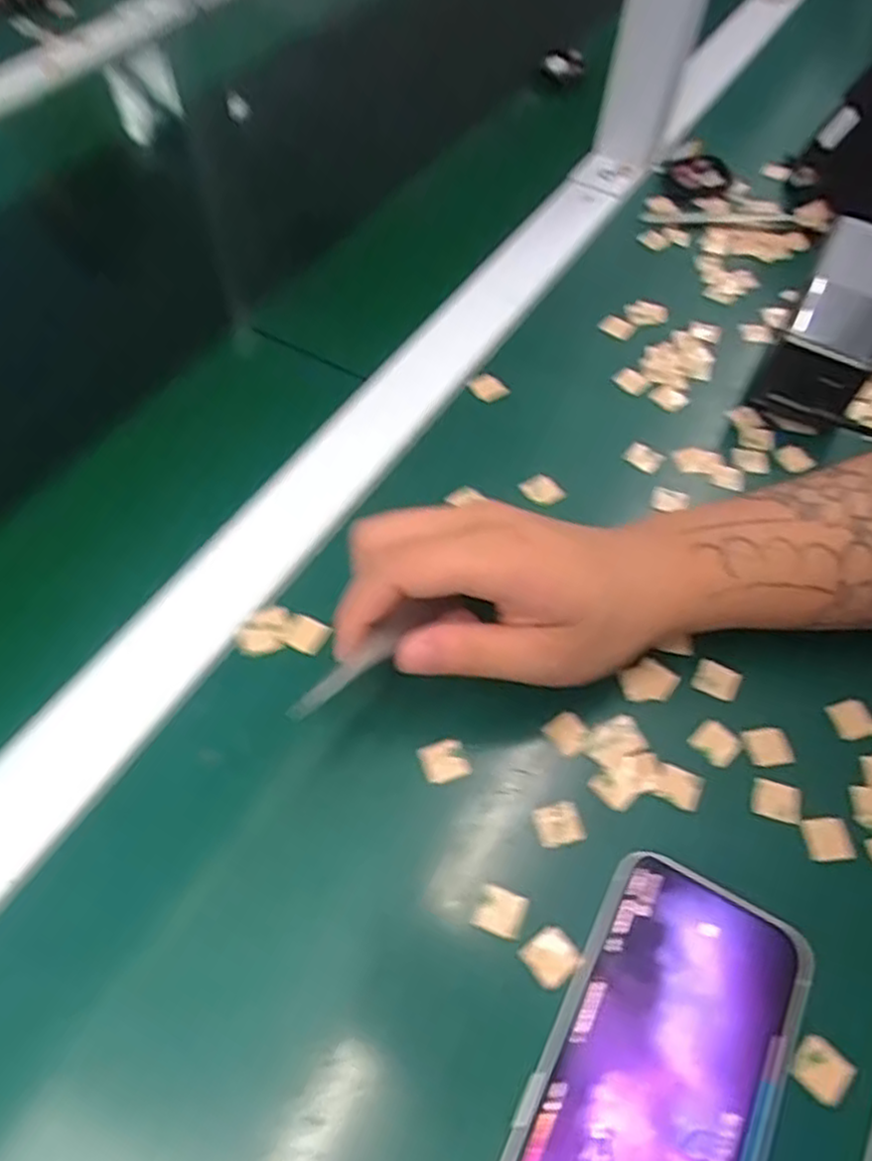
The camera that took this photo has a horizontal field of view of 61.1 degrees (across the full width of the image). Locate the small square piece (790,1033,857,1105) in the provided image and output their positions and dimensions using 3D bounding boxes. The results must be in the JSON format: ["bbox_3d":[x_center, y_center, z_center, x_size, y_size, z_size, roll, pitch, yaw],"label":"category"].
[{"bbox_3d":[0.134,0.170,0.257,0.018,0.004,0.018,40,66,20],"label":"small square piece"}]

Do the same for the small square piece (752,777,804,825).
[{"bbox_3d":[0.141,0.090,0.304,0.020,0.004,0.016,14,57,6],"label":"small square piece"}]

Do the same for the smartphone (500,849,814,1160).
[{"bbox_3d":[0.072,0.171,0.244,0.073,0.007,0.144,27,59,14],"label":"smartphone"}]

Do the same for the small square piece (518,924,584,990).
[{"bbox_3d":[0.042,0.137,0.269,0.018,0.004,0.017,-32,65,-19],"label":"small square piece"}]

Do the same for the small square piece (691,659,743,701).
[{"bbox_3d":[0.126,0.045,0.332,0.020,0.004,0.015,24,59,12],"label":"small square piece"}]

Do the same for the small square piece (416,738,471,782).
[{"bbox_3d":[0.004,0.074,0.304,0.018,0.004,0.016,-15,59,-13],"label":"small square piece"}]

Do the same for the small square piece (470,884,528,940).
[{"bbox_3d":[0.024,0.123,0.276,0.018,0.004,0.016,18,60,10],"label":"small square piece"}]

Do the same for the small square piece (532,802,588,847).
[{"bbox_3d":[0.049,0.096,0.293,0.019,0.004,0.016,-10,58,-10],"label":"small square piece"}]

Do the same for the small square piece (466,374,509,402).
[{"bbox_3d":[0.030,-0.109,0.418,0.013,0.006,0.021,-33,64,-22],"label":"small square piece"}]

